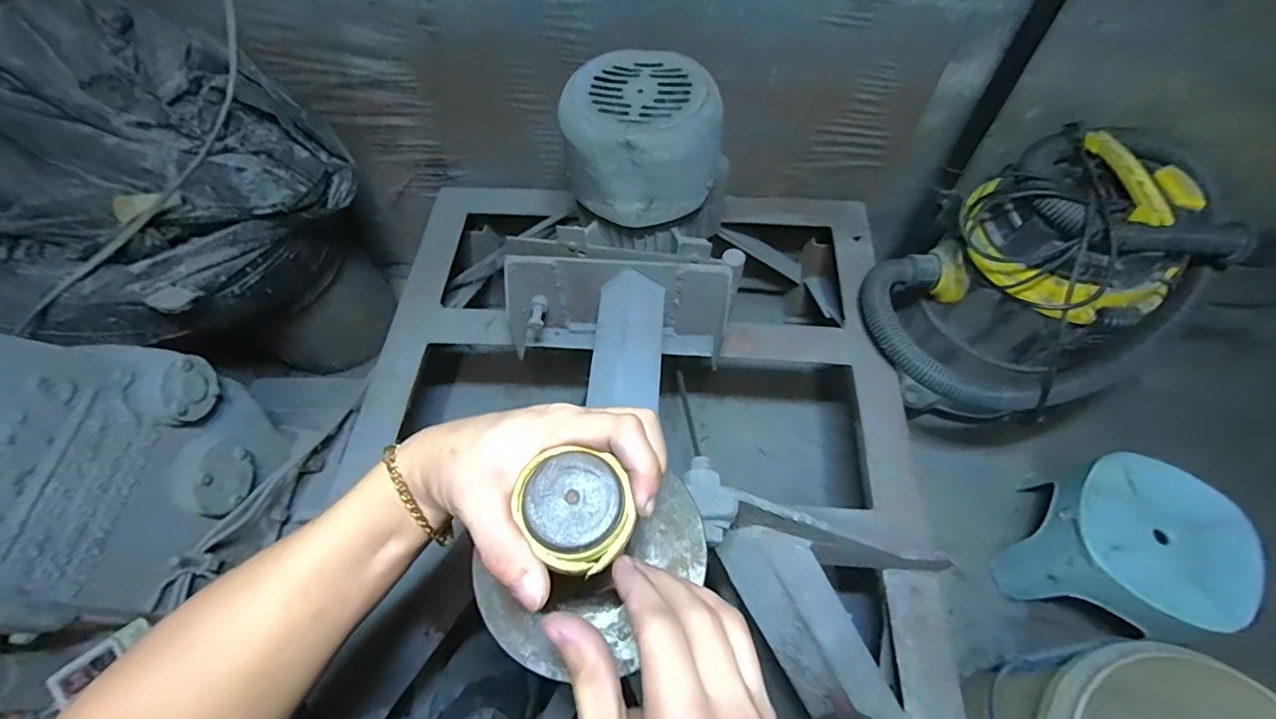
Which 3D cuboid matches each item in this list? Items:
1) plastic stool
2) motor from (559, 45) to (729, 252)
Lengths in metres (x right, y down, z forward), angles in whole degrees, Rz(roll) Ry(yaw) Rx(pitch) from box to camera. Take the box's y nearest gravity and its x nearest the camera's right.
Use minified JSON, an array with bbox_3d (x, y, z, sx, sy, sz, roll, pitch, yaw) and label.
[{"bbox_3d":[0.689,0.275,0.785,0.213,0.188,0.213,0,59,0],"label":"plastic stool"},{"bbox_3d":[0.014,-0.241,0.650,0.189,0.165,0.162,5,60,4],"label":"motor"}]

